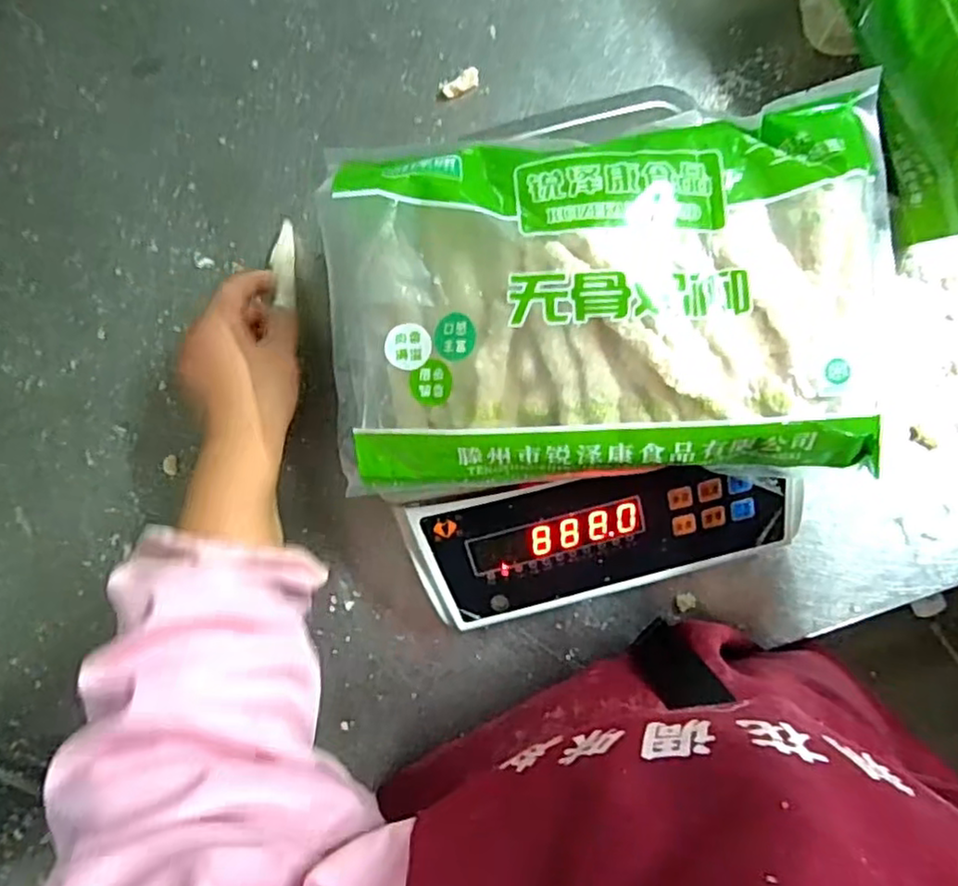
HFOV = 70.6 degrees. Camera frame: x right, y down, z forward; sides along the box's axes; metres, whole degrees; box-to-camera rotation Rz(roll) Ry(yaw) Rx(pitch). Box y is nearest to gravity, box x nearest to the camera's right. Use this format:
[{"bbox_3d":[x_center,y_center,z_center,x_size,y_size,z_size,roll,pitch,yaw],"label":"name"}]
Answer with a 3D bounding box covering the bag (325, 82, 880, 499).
[{"bbox_3d":[0.075,-0.083,0.381,0.308,0.055,0.200,-3,87,3],"label":"bag"}]

